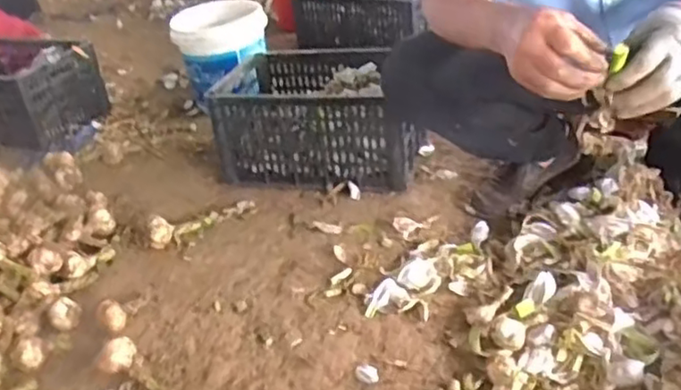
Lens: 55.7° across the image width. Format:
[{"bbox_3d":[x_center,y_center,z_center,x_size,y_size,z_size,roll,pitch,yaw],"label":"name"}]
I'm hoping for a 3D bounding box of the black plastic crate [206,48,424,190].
[{"bbox_3d":[-0.046,-0.182,1.470,0.439,0.210,0.274,5,34,17],"label":"black plastic crate"}]

